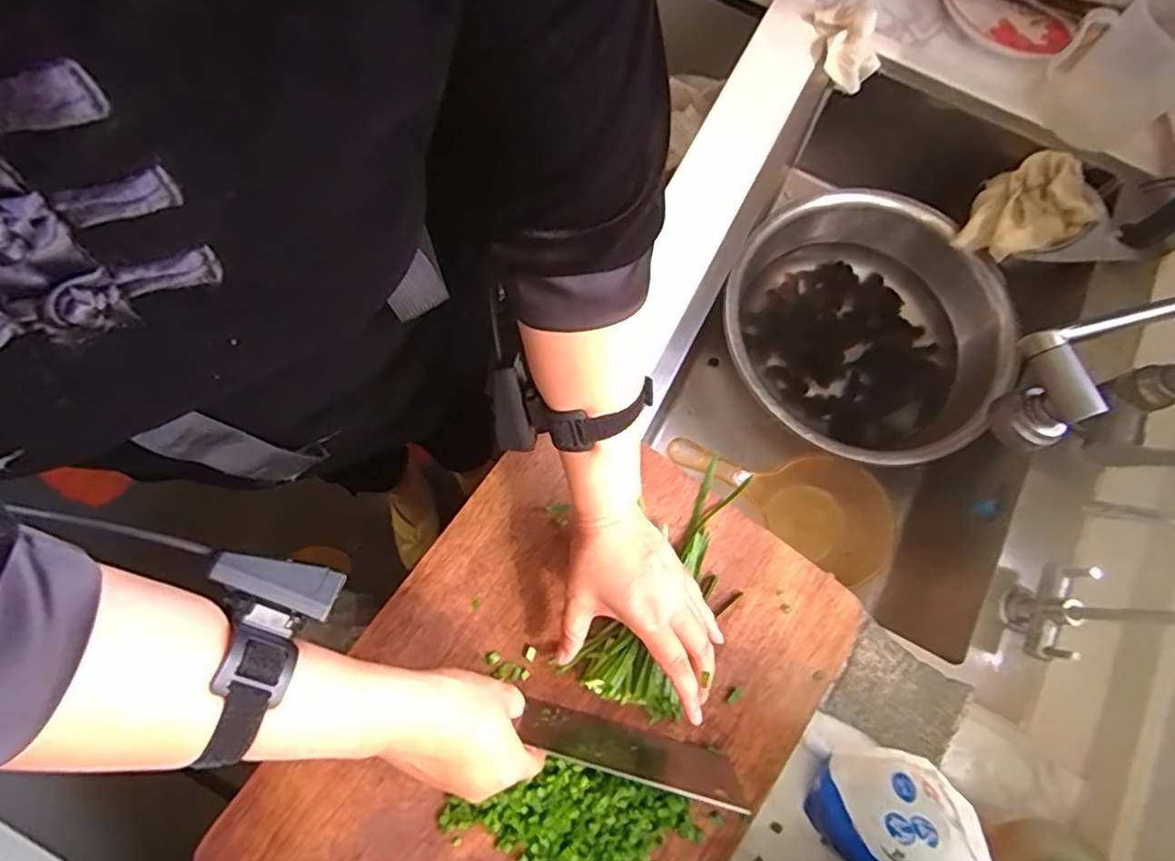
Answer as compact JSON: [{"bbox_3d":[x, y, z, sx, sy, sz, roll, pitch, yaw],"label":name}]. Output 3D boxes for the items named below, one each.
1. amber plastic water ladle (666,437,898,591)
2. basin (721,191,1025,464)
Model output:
[{"bbox_3d":[0.238,0.076,0.755,0.297,0.068,0.132,24,74,-12],"label":"amber plastic water ladle"},{"bbox_3d":[0.335,-0.122,0.782,0.333,0.127,0.325,0,74,-1],"label":"basin"}]

